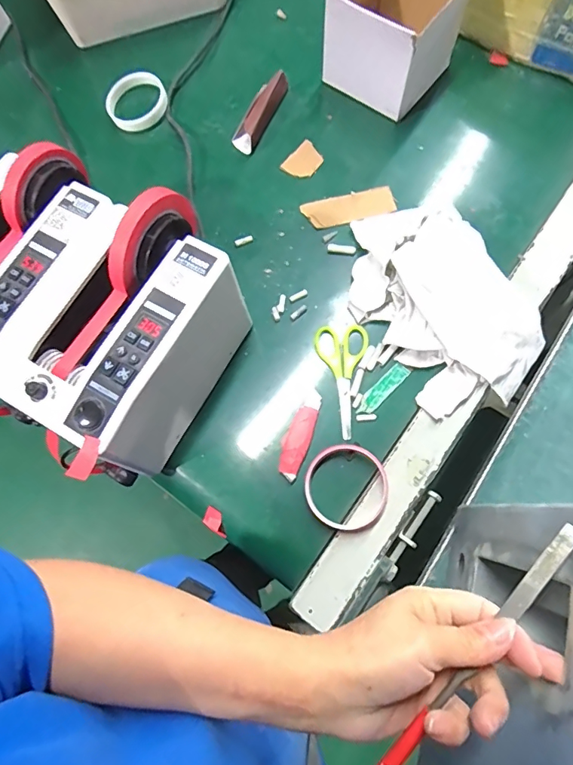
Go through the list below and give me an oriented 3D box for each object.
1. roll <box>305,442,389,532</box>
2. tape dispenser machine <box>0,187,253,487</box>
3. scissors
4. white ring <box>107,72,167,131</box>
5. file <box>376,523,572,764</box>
[{"bbox_3d":[0.062,0.107,0.472,0.086,0.011,0.083,-1,75,3],"label":"roll"},{"bbox_3d":[-0.148,-0.043,0.466,0.143,0.161,0.249,29,79,10],"label":"tape dispenser machine"},{"bbox_3d":[0.062,-0.002,0.524,0.058,0.010,0.130,1,75,4],"label":"scissors"},{"bbox_3d":[-0.208,-0.391,0.636,0.083,0.024,0.079,-1,75,3],"label":"white ring"},{"bbox_3d":[0.097,0.149,0.245,0.009,0.007,0.182,40,87,12],"label":"file"}]

